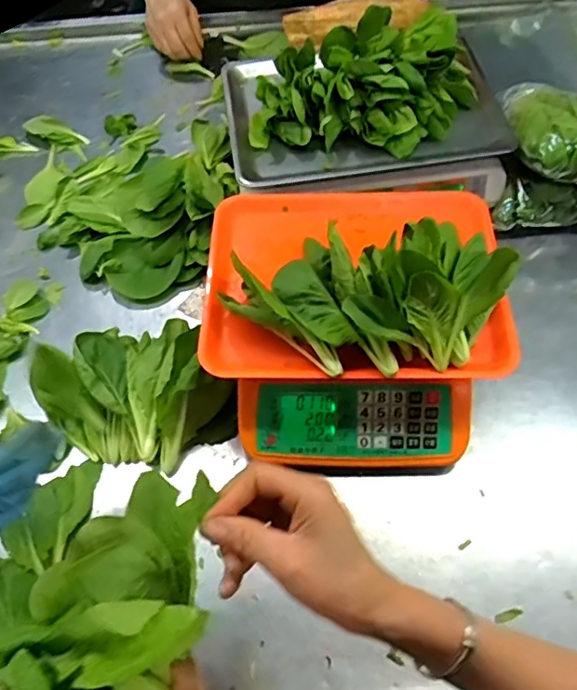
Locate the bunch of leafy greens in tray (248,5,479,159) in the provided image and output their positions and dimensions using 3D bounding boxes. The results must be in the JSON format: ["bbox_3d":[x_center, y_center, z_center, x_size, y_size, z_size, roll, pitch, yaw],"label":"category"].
[{"bbox_3d":[0.094,-0.316,0.688,0.280,0.094,0.138,-12,59,-4],"label":"bunch of leafy greens in tray"}]

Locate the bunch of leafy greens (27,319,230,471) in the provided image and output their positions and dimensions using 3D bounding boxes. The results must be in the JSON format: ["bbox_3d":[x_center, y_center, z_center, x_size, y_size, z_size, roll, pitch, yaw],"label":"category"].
[{"bbox_3d":[-0.161,0.040,0.595,0.147,0.097,0.164,38,68,22],"label":"bunch of leafy greens"}]

